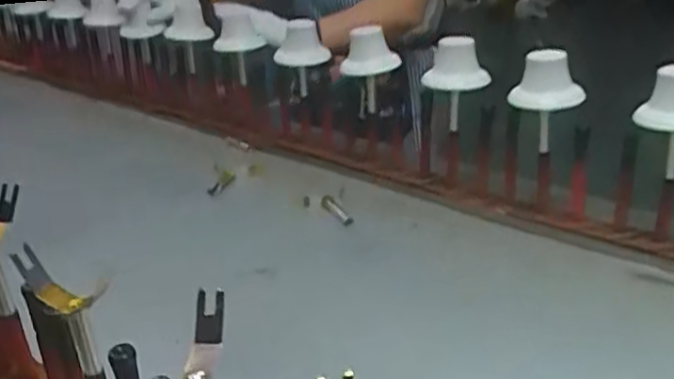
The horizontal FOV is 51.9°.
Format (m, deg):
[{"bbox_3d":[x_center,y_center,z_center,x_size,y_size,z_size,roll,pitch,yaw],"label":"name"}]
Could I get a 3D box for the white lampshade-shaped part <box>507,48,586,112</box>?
[{"bbox_3d":[0.309,-0.162,1.019,0.102,0.074,0.081,4,25,16],"label":"white lampshade-shaped part"}]

